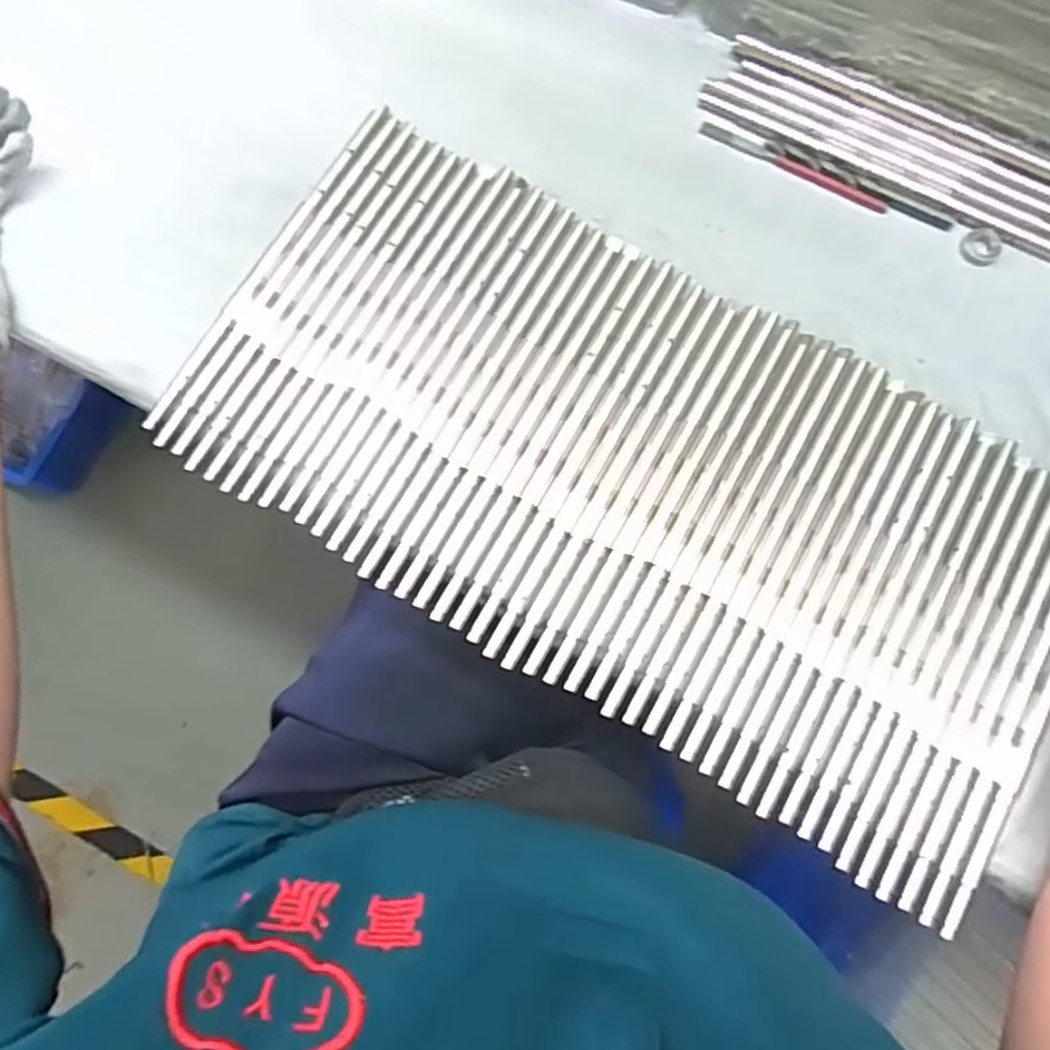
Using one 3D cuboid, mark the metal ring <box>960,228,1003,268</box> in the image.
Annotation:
[{"bbox_3d":[0.239,-0.145,0.375,0.019,0.004,0.019,0,78,1],"label":"metal ring"}]

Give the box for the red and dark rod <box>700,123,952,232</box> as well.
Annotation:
[{"bbox_3d":[0.161,-0.189,0.387,0.138,0.006,0.013,29,80,7],"label":"red and dark rod"}]

